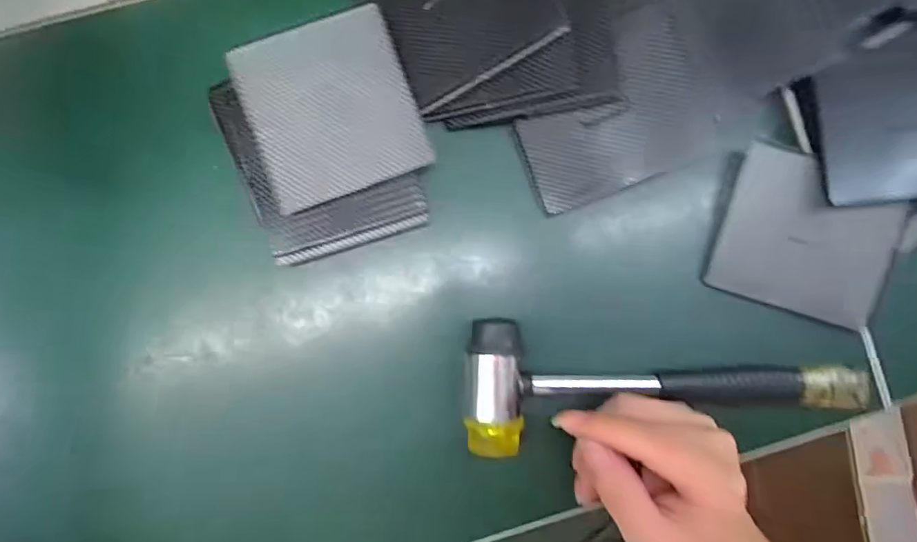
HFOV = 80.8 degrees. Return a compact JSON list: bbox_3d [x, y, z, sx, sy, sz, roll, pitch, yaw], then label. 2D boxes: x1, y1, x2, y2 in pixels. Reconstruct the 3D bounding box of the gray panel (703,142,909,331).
[{"bbox_3d":[0.228,-0.022,0.353,0.108,0.010,0.095,16,101,4],"label":"gray panel"}]

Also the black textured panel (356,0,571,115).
[{"bbox_3d":[0.000,-0.167,0.334,0.101,0.007,0.104,-26,81,15],"label":"black textured panel"}]

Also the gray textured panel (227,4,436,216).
[{"bbox_3d":[-0.078,-0.100,0.334,0.097,0.009,0.105,-21,88,-3],"label":"gray textured panel"}]

